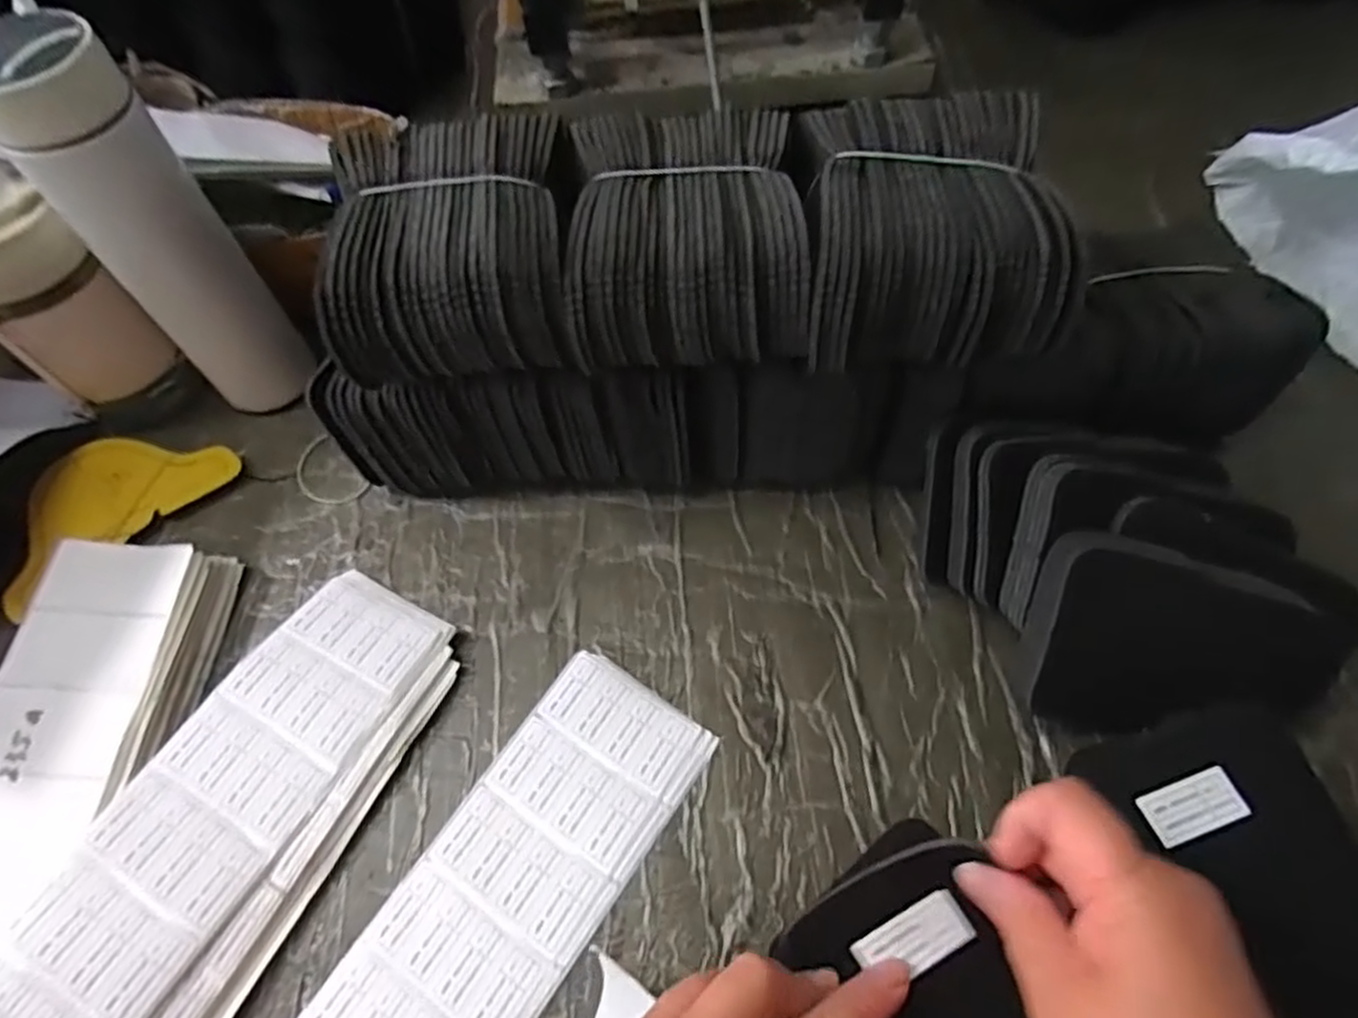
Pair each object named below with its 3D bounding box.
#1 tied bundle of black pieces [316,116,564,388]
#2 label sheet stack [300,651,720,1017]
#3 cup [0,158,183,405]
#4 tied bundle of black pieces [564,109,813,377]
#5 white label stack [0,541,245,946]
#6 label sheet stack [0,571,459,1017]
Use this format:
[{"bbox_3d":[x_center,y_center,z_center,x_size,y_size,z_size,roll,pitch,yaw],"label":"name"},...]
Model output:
[{"bbox_3d":[-0.111,-0.133,0.375,0.120,0.065,0.126,-7,61,-2],"label":"tied bundle of black pieces"},{"bbox_3d":[-0.088,0.193,0.351,0.091,0.012,0.255,30,66,17],"label":"label sheet stack"},{"bbox_3d":[-0.374,-0.122,0.442,0.065,0.146,0.070,-1,61,1],"label":"cup"},{"bbox_3d":[0.004,-0.140,0.370,0.109,0.055,0.126,-1,61,1],"label":"tied bundle of black pieces"},{"bbox_3d":[-0.324,0.136,0.368,0.095,0.030,0.257,4,61,3],"label":"white label stack"},{"bbox_3d":[-0.225,0.159,0.357,0.104,0.040,0.278,23,64,13],"label":"label sheet stack"}]

